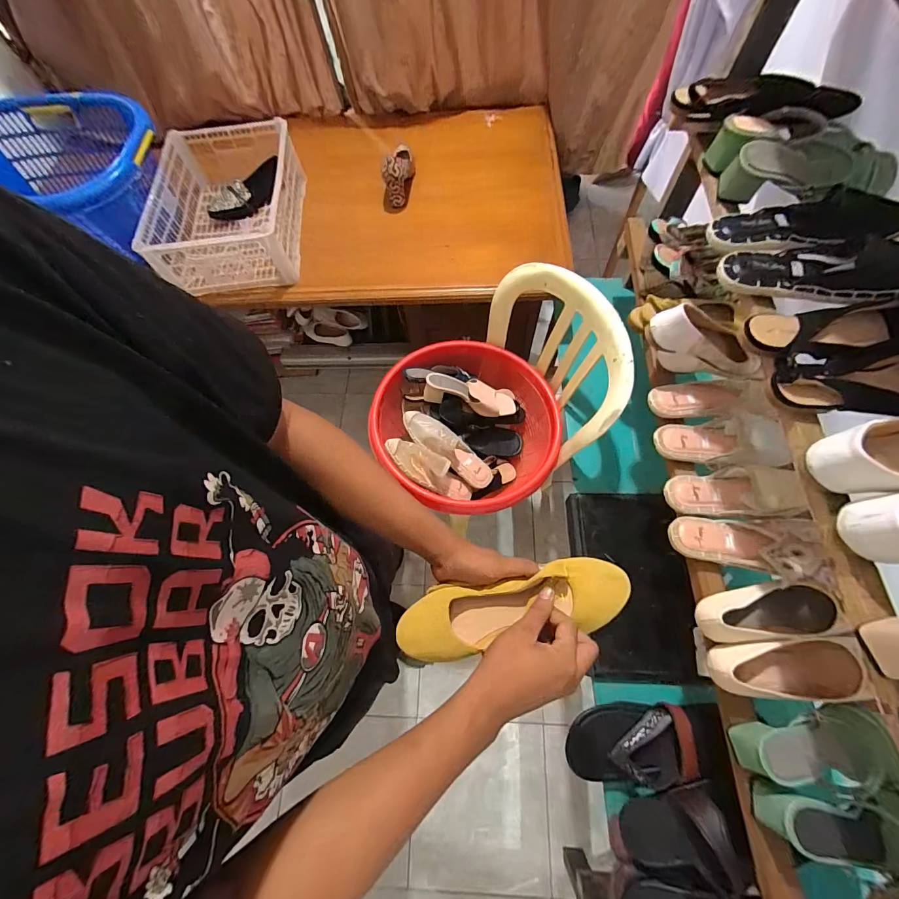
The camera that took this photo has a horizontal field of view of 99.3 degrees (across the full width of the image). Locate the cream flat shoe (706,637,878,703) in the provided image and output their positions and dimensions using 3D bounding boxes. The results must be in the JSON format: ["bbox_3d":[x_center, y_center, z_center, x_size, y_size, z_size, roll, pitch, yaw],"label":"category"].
[{"bbox_3d":[0.456,0.295,0.523,0.202,0.053,0.080,2,67,3],"label":"cream flat shoe"}]

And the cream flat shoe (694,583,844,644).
[{"bbox_3d":[0.458,0.230,0.551,0.199,0.064,0.083,-4,67,1],"label":"cream flat shoe"}]

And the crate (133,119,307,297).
[{"bbox_3d":[-0.574,-0.638,1.008,0.341,0.146,0.439,-8,67,-1],"label":"crate"}]

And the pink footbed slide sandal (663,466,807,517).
[{"bbox_3d":[0.469,0.066,0.612,0.215,0.053,0.085,-4,67,0],"label":"pink footbed slide sandal"}]

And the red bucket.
[{"bbox_3d":[0.058,-0.062,0.984,0.439,0.193,0.406,-1,67,2],"label":"red bucket"}]

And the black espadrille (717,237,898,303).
[{"bbox_3d":[0.474,-0.242,0.494,0.210,0.050,0.085,11,68,7],"label":"black espadrille"}]

